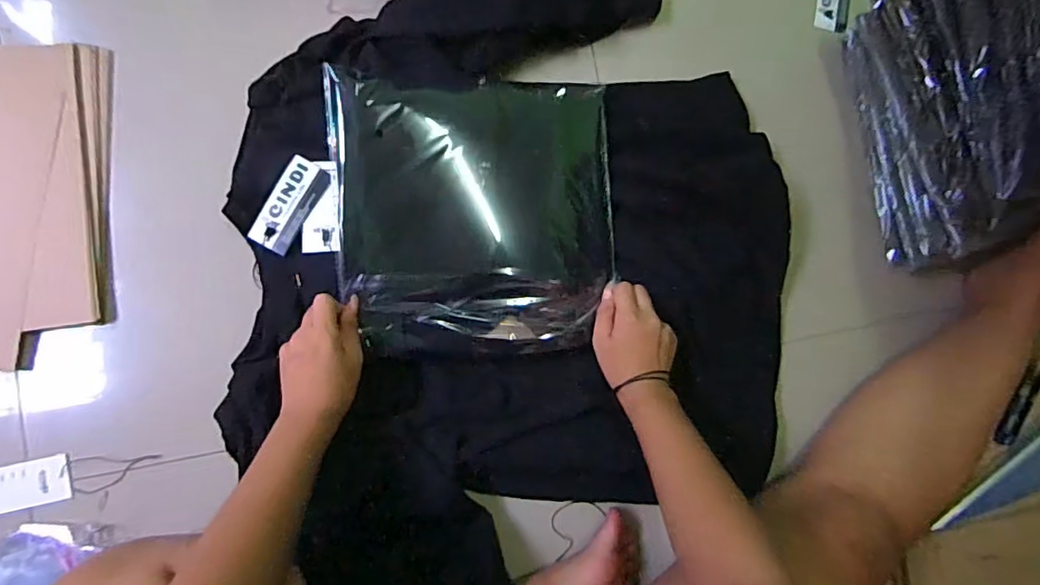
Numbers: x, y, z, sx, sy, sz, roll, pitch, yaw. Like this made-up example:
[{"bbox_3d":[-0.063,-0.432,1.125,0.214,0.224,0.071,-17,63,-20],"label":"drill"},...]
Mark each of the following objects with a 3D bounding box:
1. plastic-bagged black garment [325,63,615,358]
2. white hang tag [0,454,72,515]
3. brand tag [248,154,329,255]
[{"bbox_3d":[-0.036,-0.073,0.514,0.260,0.044,0.261,-4,85,-8],"label":"plastic-bagged black garment"},{"bbox_3d":[-0.450,0.174,0.482,0.088,0.004,0.041,-11,83,-7],"label":"white hang tag"},{"bbox_3d":[-0.215,-0.082,0.505,0.039,0.005,0.089,29,82,-4],"label":"brand tag"}]

